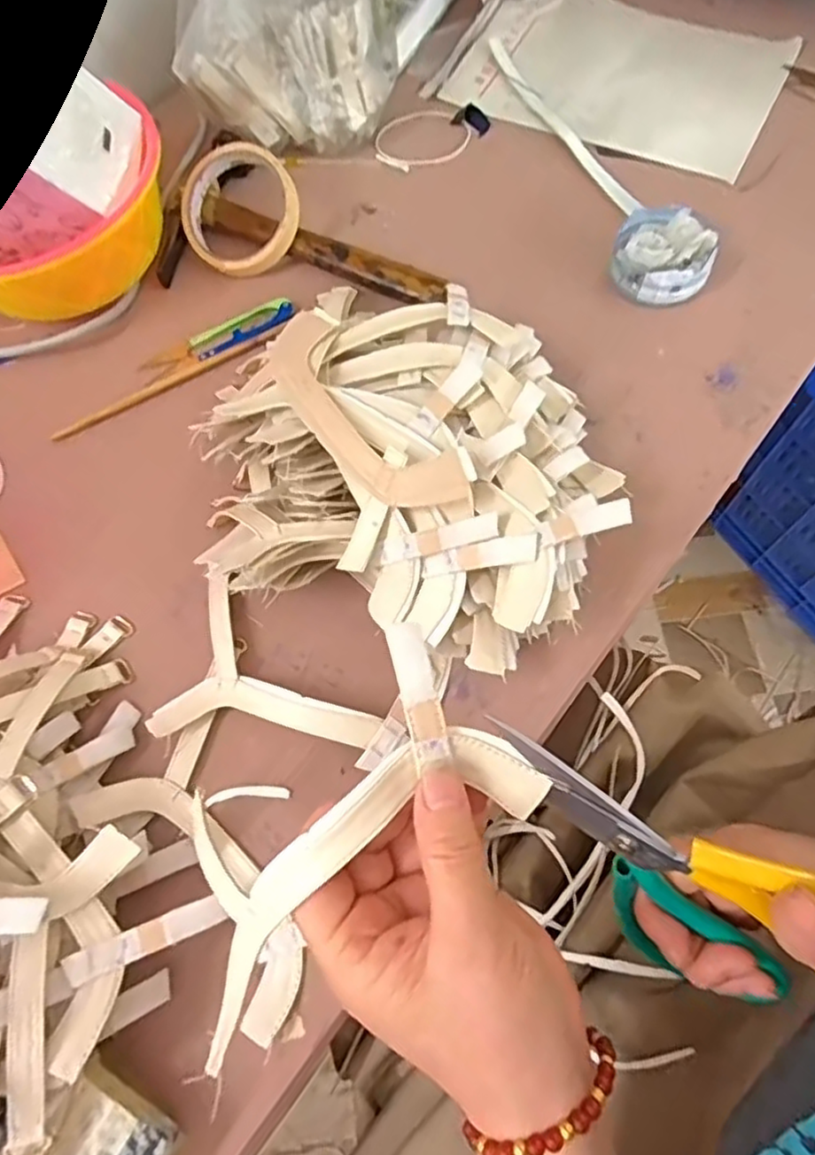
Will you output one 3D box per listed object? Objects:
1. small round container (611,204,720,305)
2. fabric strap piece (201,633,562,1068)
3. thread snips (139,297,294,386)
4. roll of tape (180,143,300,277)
[{"bbox_3d":[0.186,-0.237,0.482,0.067,0.033,0.079,16,69,9],"label":"small round container"},{"bbox_3d":[-0.029,0.096,0.240,0.148,0.035,0.076,-42,72,-2],"label":"fabric strap piece"},{"bbox_3d":[-0.140,-0.179,0.486,0.117,0.007,0.031,-26,69,-8],"label":"thread snips"},{"bbox_3d":[-0.126,-0.279,0.505,0.091,0.028,0.091,1,97,11],"label":"roll of tape"}]

